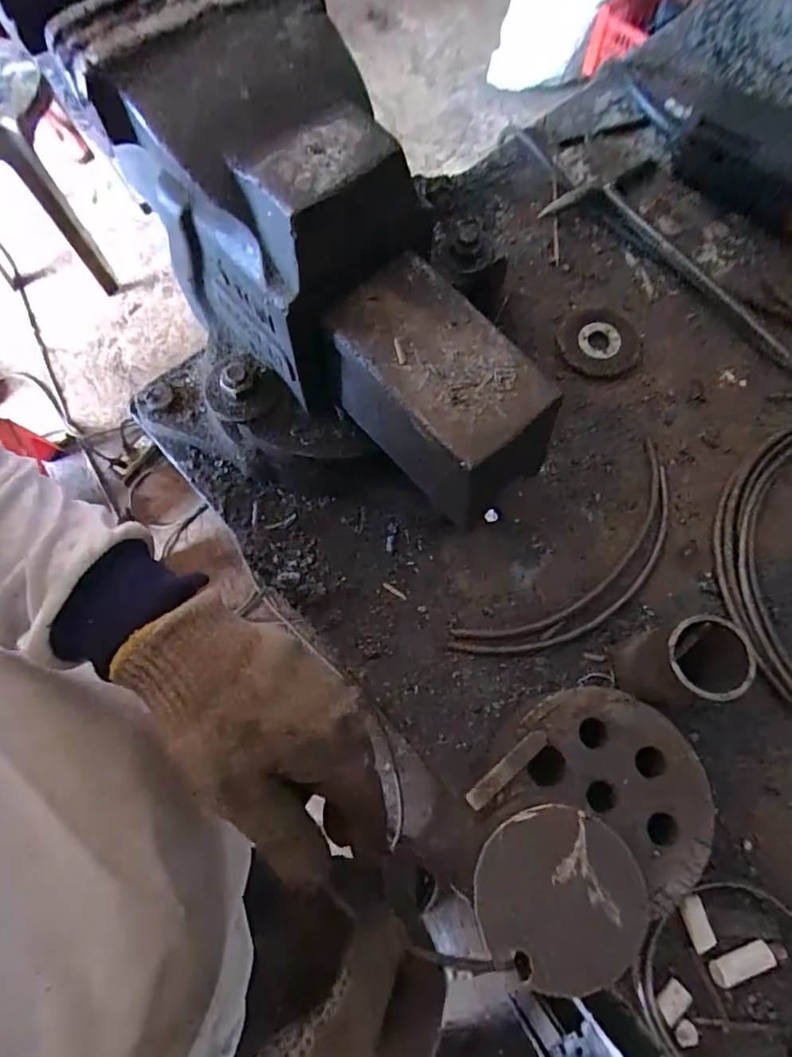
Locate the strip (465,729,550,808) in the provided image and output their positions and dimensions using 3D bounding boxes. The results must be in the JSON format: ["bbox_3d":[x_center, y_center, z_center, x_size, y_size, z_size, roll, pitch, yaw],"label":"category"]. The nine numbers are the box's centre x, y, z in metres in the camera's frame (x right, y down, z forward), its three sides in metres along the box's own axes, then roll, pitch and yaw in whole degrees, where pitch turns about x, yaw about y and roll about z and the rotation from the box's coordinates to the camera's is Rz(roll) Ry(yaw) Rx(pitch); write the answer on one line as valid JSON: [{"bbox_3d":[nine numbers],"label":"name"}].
[{"bbox_3d":[0.056,0.121,0.281,0.050,0.005,0.010,-39,75,-11],"label":"strip"}]

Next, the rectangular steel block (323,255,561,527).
[{"bbox_3d":[0.024,-0.065,0.289,0.068,0.065,0.121,-41,75,-11],"label":"rectangular steel block"}]

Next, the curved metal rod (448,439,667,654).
[{"bbox_3d":[0.123,0.027,0.365,0.193,0.006,0.057,-42,76,-12],"label":"curved metal rod"}]

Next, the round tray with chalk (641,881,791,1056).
[{"bbox_3d":[0.178,0.237,0.289,0.089,0.012,0.086,0,71,0],"label":"round tray with chalk"}]

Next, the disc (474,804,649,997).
[{"bbox_3d":[0.070,0.158,0.241,0.070,0.006,0.066,0,71,0],"label":"disc"}]

